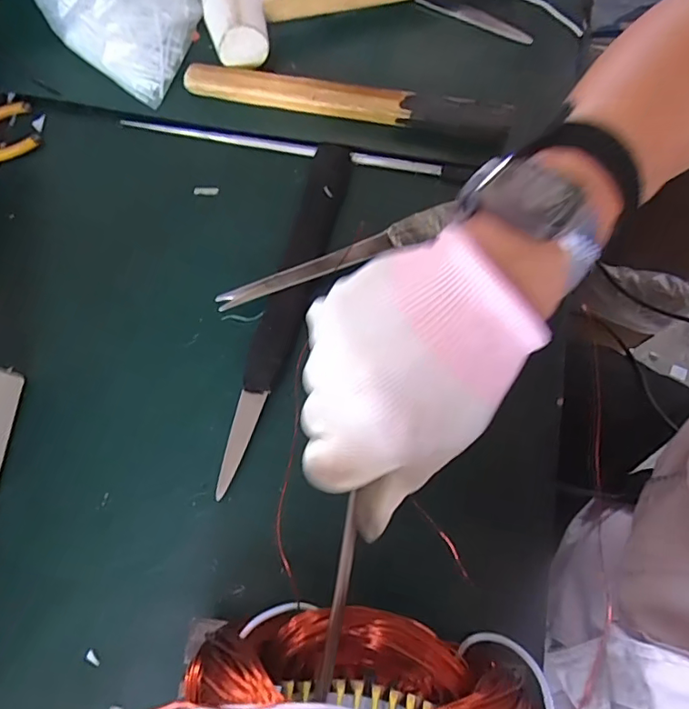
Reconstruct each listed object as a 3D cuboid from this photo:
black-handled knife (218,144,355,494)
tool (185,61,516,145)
[{"bbox_3d":[-0.041,-0.036,0.377,0.031,0.021,0.268,14,76,3],"label":"black-handled knife"},{"bbox_3d":[0.002,-0.200,0.407,0.252,0.022,0.024,11,77,4],"label":"tool"}]

